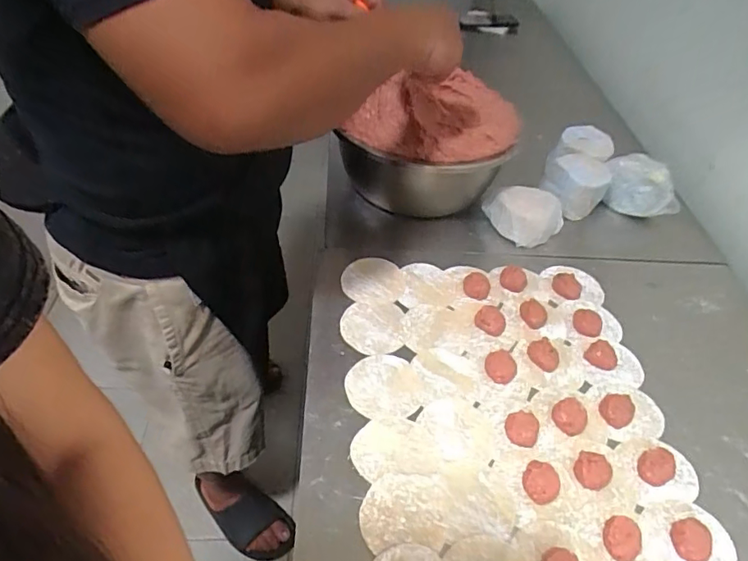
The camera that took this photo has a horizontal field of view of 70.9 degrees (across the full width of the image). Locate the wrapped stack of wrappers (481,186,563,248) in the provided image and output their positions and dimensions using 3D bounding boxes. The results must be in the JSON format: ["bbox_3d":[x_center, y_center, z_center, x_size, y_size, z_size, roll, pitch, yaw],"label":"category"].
[{"bbox_3d":[0.221,-0.102,0.777,0.112,0.060,0.084,21,48,14],"label":"wrapped stack of wrappers"}]

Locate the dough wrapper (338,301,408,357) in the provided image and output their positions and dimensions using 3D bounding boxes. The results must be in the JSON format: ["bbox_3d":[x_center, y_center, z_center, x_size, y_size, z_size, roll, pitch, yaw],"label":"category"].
[{"bbox_3d":[0.000,0.057,0.633,0.079,0.005,0.075,6,46,-6],"label":"dough wrapper"}]

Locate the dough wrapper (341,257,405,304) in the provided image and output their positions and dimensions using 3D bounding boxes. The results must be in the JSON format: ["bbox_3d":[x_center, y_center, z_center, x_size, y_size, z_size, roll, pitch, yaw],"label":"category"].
[{"bbox_3d":[-0.001,0.001,0.683,0.080,0.005,0.070,2,53,-6],"label":"dough wrapper"}]

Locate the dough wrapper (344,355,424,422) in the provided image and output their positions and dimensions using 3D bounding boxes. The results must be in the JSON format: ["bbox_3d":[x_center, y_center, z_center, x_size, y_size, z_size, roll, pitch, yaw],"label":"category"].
[{"bbox_3d":[0.011,0.117,0.577,0.082,0.006,0.080,3,46,-3],"label":"dough wrapper"}]

